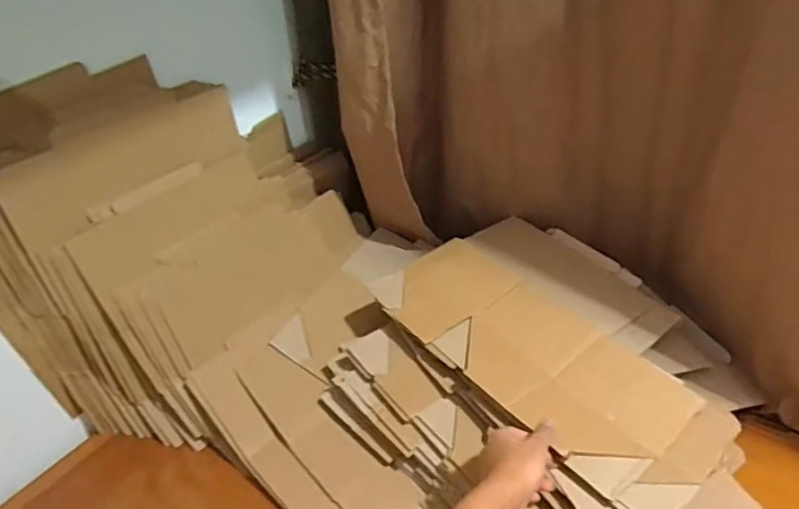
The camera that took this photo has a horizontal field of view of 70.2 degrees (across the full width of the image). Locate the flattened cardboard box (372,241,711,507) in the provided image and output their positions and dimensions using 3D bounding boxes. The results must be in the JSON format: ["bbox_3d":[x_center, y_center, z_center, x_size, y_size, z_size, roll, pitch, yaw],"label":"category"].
[{"bbox_3d":[0.151,0.108,0.707,0.179,0.012,0.387,-28,47,-30],"label":"flattened cardboard box"}]

